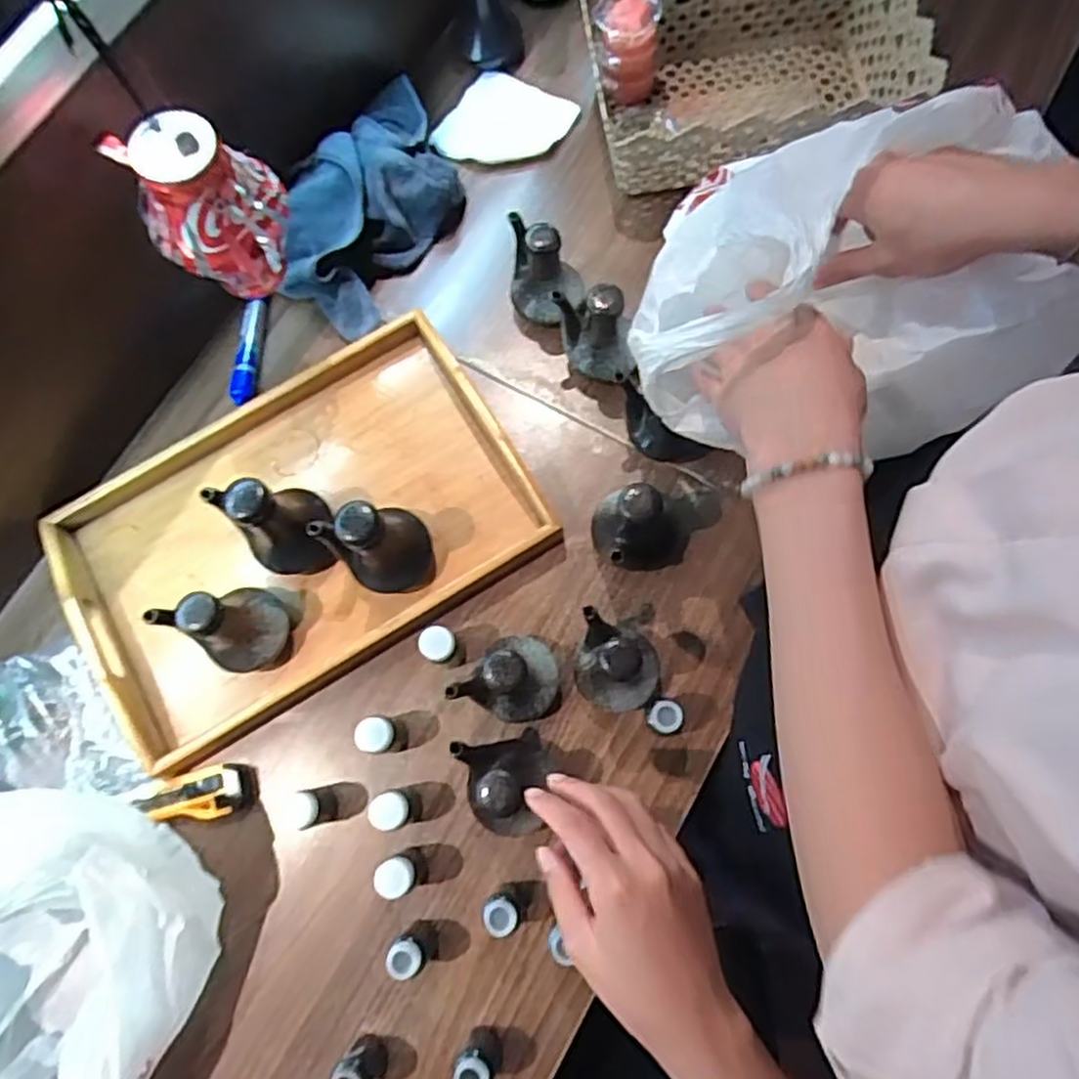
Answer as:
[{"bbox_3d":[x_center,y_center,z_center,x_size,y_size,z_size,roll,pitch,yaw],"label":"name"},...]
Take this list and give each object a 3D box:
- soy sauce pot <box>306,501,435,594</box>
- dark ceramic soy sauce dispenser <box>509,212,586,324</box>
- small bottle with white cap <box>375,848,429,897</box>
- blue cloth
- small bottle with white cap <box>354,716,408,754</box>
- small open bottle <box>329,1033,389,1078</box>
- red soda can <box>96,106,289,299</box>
[{"bbox_3d":[-0.125,0.003,0.580,0.069,0.101,0.072,-1,74,3],"label":"soy sauce pot"},{"bbox_3d":[0.007,-0.233,0.651,0.066,0.087,0.073,0,74,3],"label":"dark ceramic soy sauce dispenser"},{"bbox_3d":[-0.102,0.248,0.544,0.028,0.064,0.032,-43,76,-9],"label":"small bottle with white cap"},{"bbox_3d":[-0.156,-0.329,0.688,0.123,0.065,0.247,31,78,11],"label":"blue cloth"},{"bbox_3d":[-0.122,0.151,0.569,0.031,0.064,0.026,13,75,7],"label":"small bottle with white cap"},{"bbox_3d":[-0.125,0.367,0.504,0.031,0.055,0.022,14,75,7],"label":"small open bottle"},{"bbox_3d":[-0.237,-0.244,0.525,0.096,0.130,0.096,-29,74,-5],"label":"red soda can"}]

